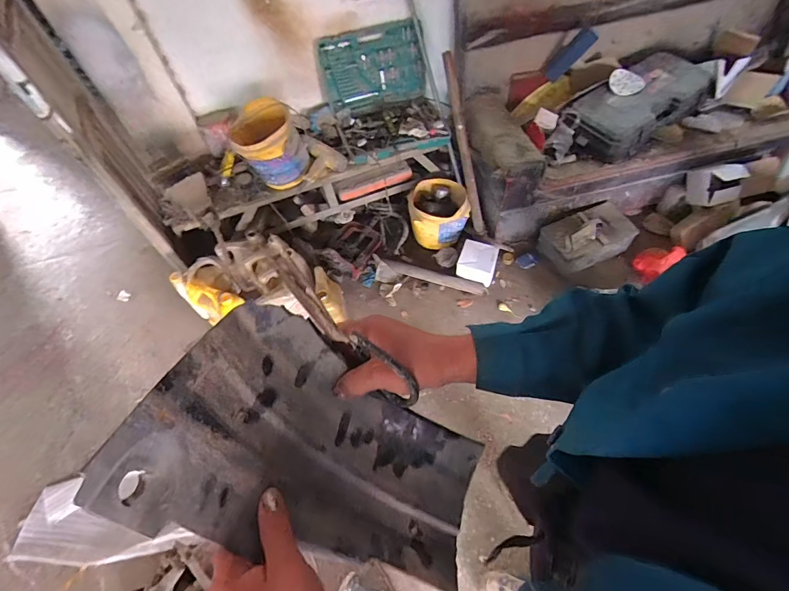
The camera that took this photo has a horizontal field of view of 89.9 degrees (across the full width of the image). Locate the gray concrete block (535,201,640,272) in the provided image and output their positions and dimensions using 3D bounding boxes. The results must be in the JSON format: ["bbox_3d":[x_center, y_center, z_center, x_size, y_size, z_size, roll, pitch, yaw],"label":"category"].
[{"bbox_3d":[0.854,-0.267,1.740,0.410,0.163,0.223,-20,58,-8],"label":"gray concrete block"}]

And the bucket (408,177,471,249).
[{"bbox_3d":[0.206,-0.375,1.862,0.270,0.247,0.232,1,57,5],"label":"bucket"}]

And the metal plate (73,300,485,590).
[{"bbox_3d":[-0.057,0.157,0.394,0.070,0.381,0.180,-24,43,37],"label":"metal plate"}]

